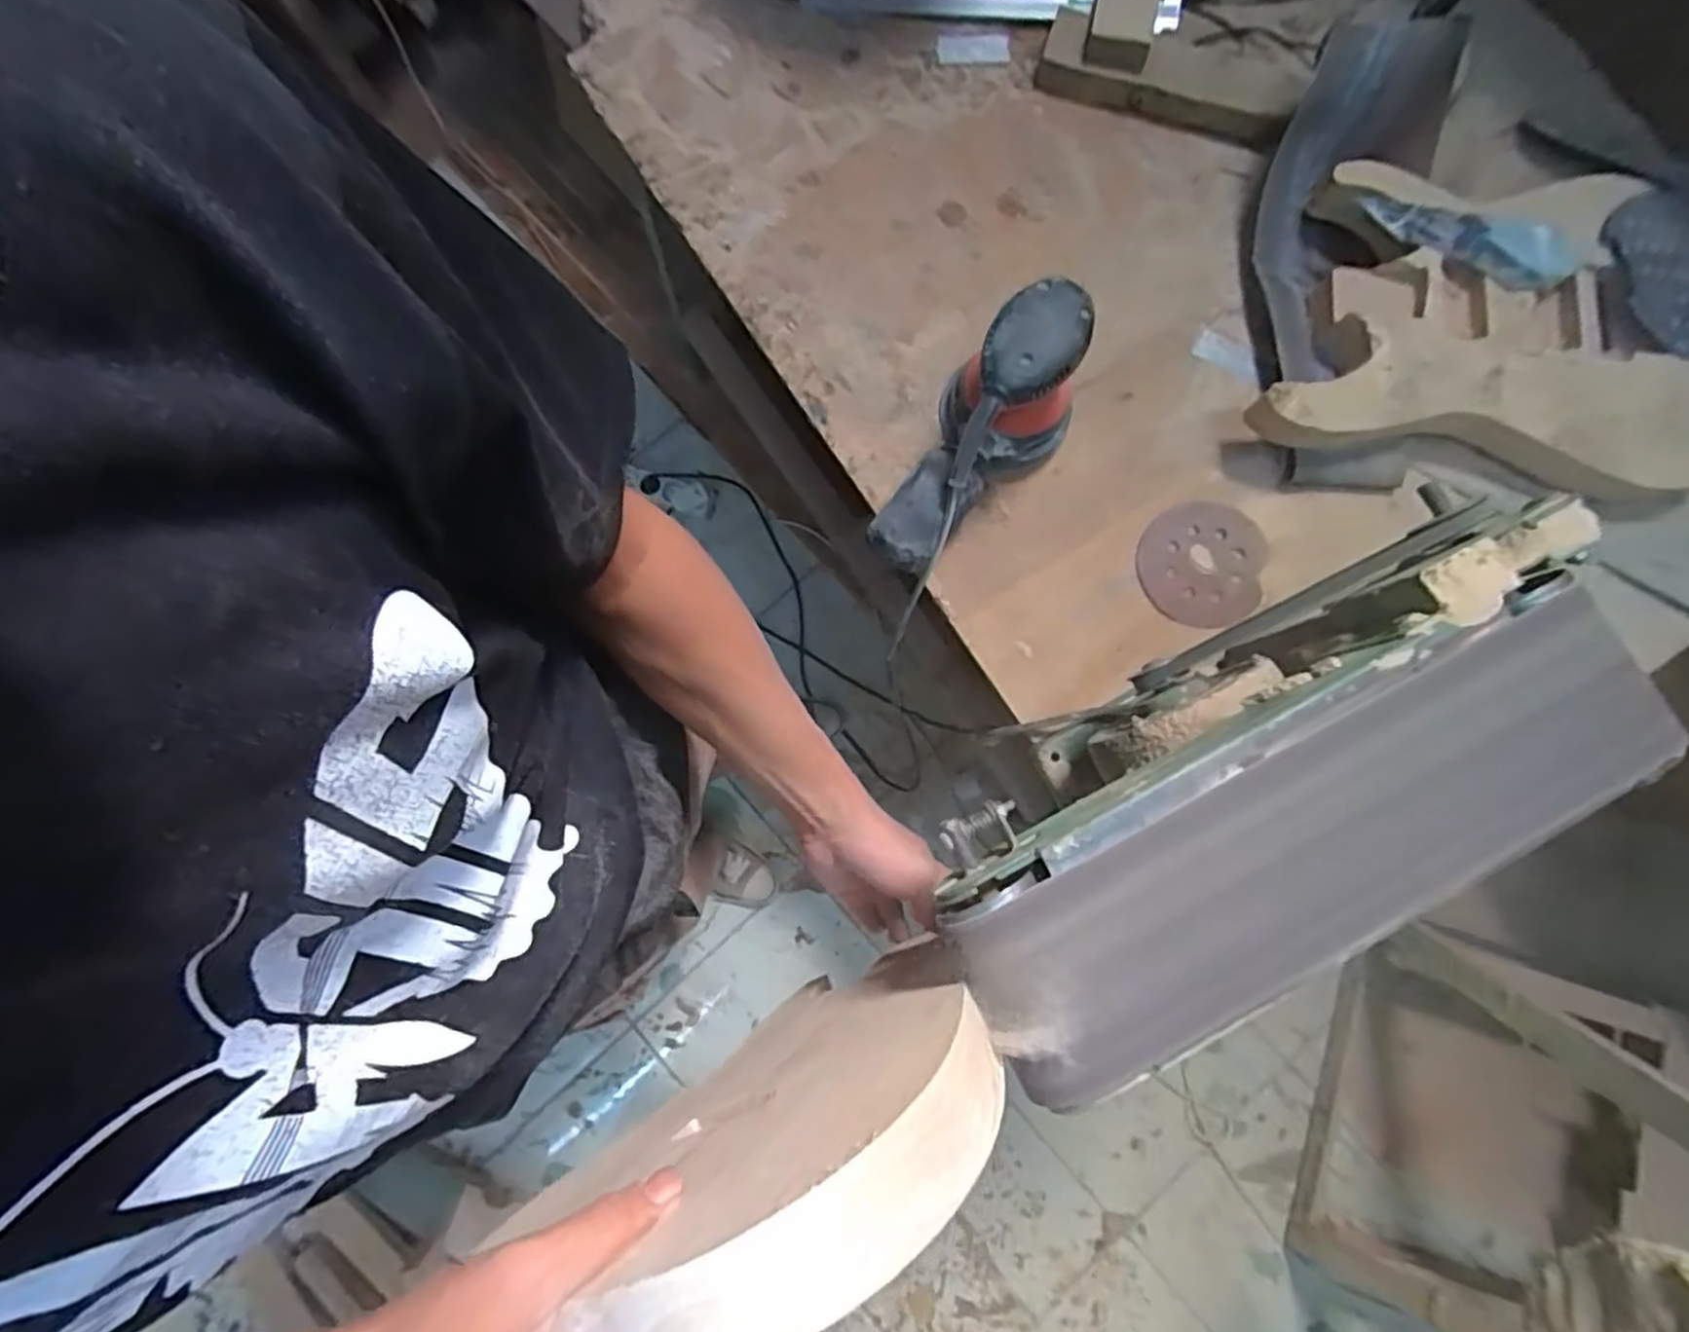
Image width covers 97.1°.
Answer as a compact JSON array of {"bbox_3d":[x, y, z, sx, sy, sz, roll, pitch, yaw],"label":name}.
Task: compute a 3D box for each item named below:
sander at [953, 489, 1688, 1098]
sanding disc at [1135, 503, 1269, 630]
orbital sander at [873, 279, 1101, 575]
[{"bbox_3d":[0.250,0.073,0.460,0.427,0.159,0.162,-31,82,-4],"label":"sander"},{"bbox_3d":[0.327,-0.095,0.688,0.109,0.009,0.116,0,81,3],"label":"sanding disc"},{"bbox_3d":[0.118,-0.186,0.633,0.116,0.142,0.232,25,83,4],"label":"orbital sander"}]

